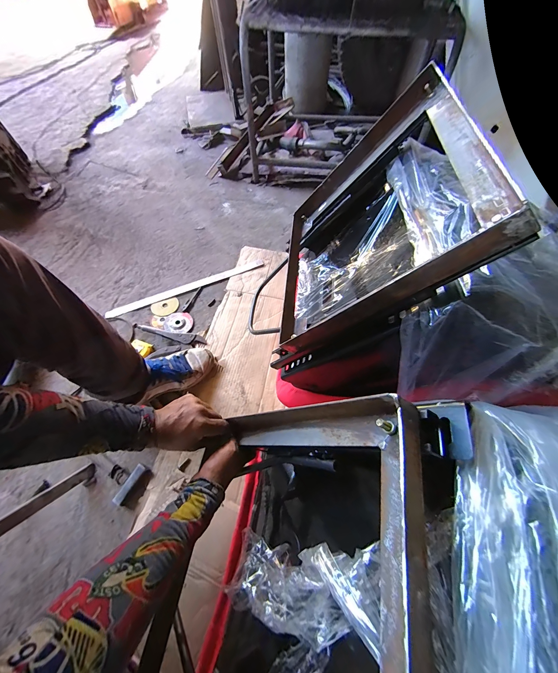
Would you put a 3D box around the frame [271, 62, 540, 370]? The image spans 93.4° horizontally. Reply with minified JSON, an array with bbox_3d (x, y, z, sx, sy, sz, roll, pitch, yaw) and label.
[{"bbox_3d":[0.124,-0.199,0.494,0.073,0.426,0.415,23,55,-32],"label":"frame"}]

